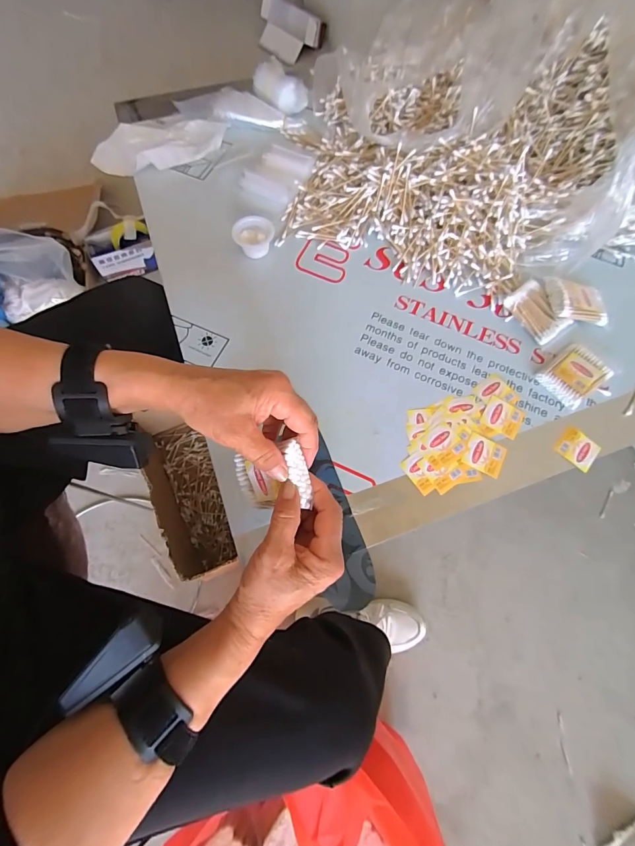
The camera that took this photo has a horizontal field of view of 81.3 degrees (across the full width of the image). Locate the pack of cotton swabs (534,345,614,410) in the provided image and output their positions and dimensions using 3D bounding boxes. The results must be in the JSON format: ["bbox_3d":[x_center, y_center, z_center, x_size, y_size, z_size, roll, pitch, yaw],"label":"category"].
[{"bbox_3d":[0.309,-0.058,0.444,0.070,0.013,0.056,-37,76,-13],"label":"pack of cotton swabs"}]

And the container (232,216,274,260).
[{"bbox_3d":[-0.086,-0.250,0.501,0.053,0.030,0.048,-15,73,-7],"label":"container"}]

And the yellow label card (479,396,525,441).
[{"bbox_3d":[0.218,-0.006,0.435,0.044,0.004,0.043,27,73,7],"label":"yellow label card"}]

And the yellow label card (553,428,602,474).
[{"bbox_3d":[0.300,0.030,0.426,0.044,0.004,0.039,38,76,9],"label":"yellow label card"}]

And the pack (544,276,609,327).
[{"bbox_3d":[0.328,-0.154,0.468,0.077,0.022,0.053,7,70,-11],"label":"pack"}]

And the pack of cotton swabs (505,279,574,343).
[{"bbox_3d":[0.279,-0.141,0.467,0.050,0.019,0.076,-37,76,-13],"label":"pack of cotton swabs"}]

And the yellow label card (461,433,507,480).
[{"bbox_3d":[0.189,0.036,0.417,0.043,0.004,0.039,26,73,7],"label":"yellow label card"}]

